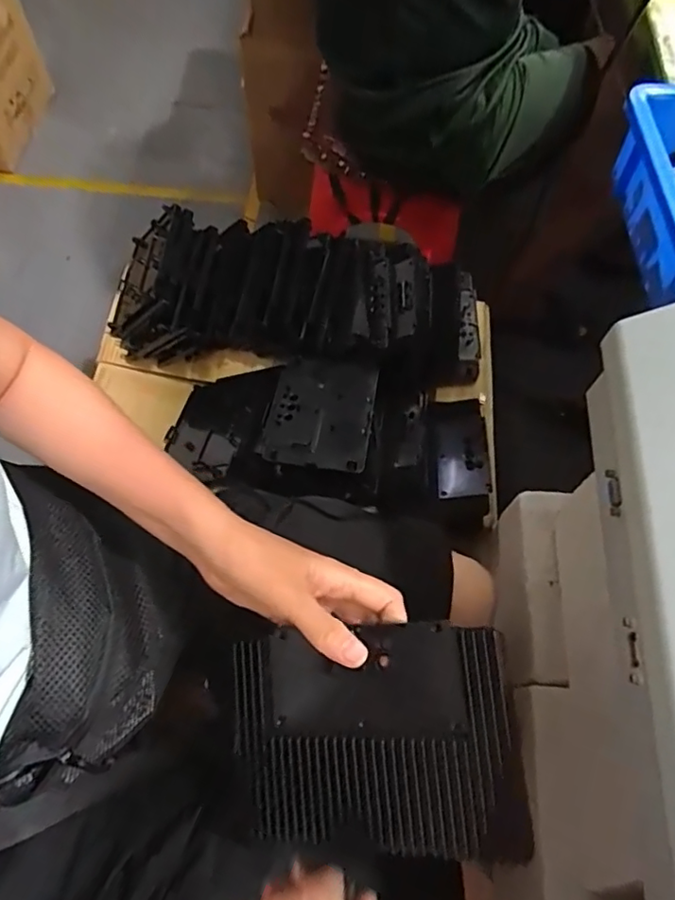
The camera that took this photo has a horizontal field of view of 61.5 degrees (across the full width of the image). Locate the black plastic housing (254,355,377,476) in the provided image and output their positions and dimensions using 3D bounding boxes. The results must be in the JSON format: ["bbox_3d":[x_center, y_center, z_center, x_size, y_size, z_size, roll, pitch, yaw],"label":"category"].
[{"bbox_3d":[-0.023,-0.051,0.765,0.140,0.016,0.180,8,56,6],"label":"black plastic housing"}]

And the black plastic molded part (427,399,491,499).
[{"bbox_3d":[0.165,-0.008,0.773,0.072,0.012,0.177,-7,50,13],"label":"black plastic molded part"}]

